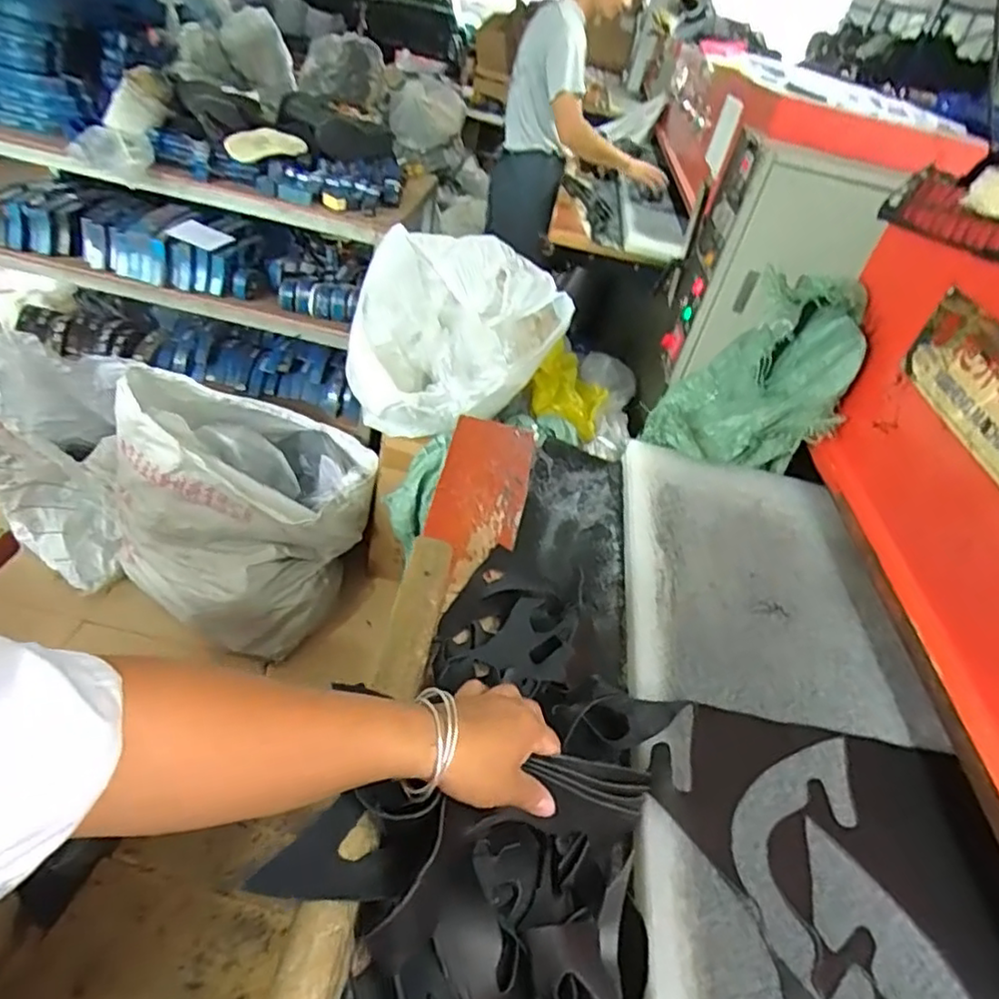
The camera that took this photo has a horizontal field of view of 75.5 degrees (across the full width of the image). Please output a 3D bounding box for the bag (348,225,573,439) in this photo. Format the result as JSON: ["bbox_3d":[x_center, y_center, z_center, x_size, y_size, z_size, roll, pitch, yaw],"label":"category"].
[{"bbox_3d":[-0.111,-0.375,1.546,0.379,0.417,0.472,30,43,18],"label":"bag"}]

